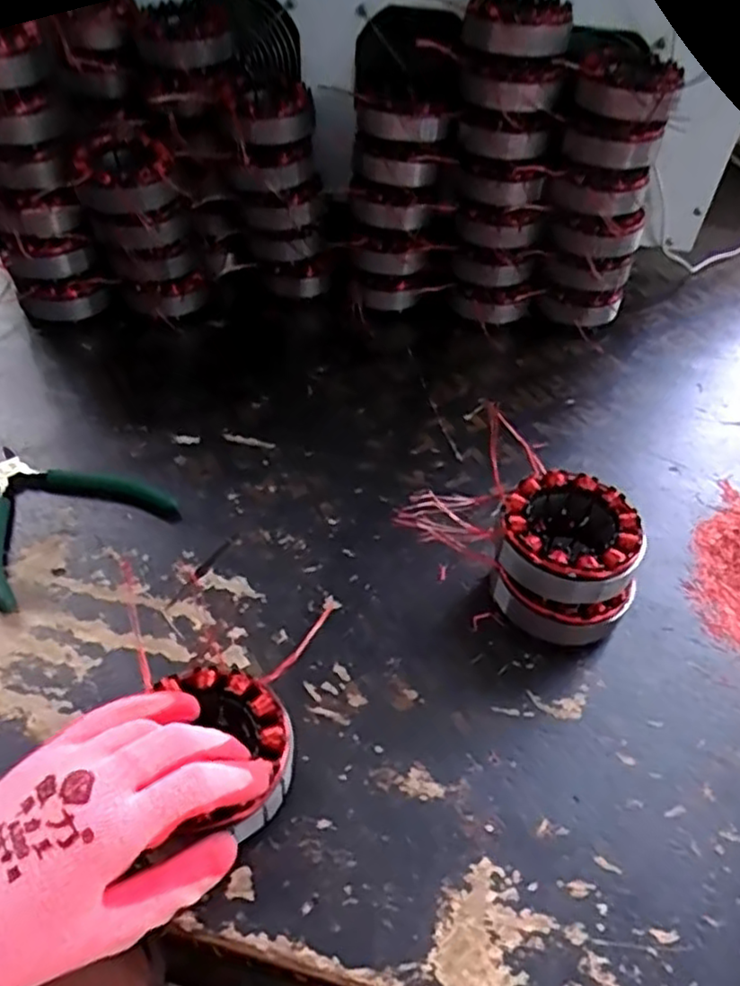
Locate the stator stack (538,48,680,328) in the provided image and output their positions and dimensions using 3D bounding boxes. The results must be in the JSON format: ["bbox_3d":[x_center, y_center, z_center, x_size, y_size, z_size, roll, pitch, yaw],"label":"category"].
[{"bbox_3d":[0.211,-0.259,0.626,0.088,0.237,0.086,17,48,13],"label":"stator stack"}]

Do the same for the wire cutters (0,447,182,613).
[{"bbox_3d":[-0.228,0.006,0.488,0.132,0.012,0.130,-34,57,-30],"label":"wire cutters"}]

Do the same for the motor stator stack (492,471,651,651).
[{"bbox_3d":[0.122,0.043,0.439,0.090,0.077,0.090,10,47,6],"label":"motor stator stack"}]

